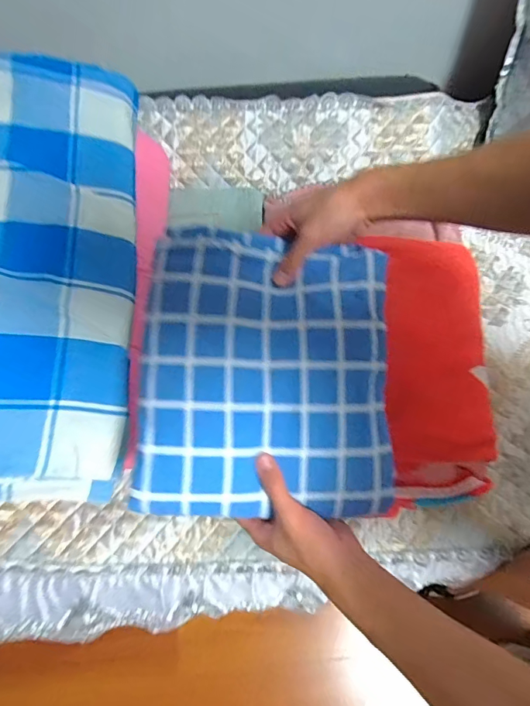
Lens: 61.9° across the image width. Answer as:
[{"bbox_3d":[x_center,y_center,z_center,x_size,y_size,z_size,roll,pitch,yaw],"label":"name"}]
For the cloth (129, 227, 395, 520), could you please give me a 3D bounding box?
[{"bbox_3d":[0.003,0.015,0.418,0.230,0.023,0.263,2,81,-6],"label":"cloth"}]

